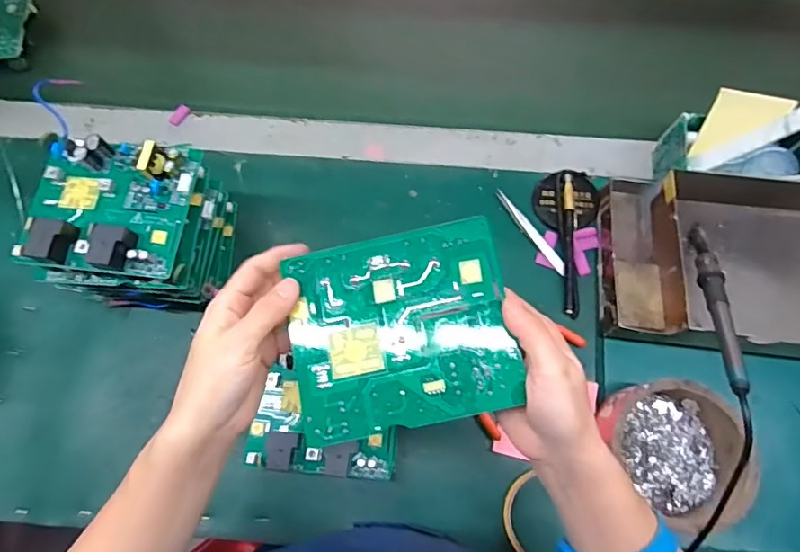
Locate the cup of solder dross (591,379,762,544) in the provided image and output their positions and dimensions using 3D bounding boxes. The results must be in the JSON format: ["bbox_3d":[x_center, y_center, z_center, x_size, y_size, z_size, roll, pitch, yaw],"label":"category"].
[{"bbox_3d":[0.243,0.154,0.453,0.123,0.055,0.116,0,73,0],"label":"cup of solder dross"}]

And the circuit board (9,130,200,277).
[{"bbox_3d":[-0.239,-0.059,0.409,0.126,0.029,0.113,7,73,2],"label":"circuit board"}]

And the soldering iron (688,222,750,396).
[{"bbox_3d":[0.287,0.019,0.457,0.023,0.015,0.209,15,45,5],"label":"soldering iron"}]

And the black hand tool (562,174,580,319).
[{"bbox_3d":[0.179,-0.033,0.527,0.014,0.015,0.150,3,73,1],"label":"black hand tool"}]

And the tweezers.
[{"bbox_3d":[0.142,-0.048,0.544,0.012,0.005,0.114,-34,76,-9],"label":"tweezers"}]

